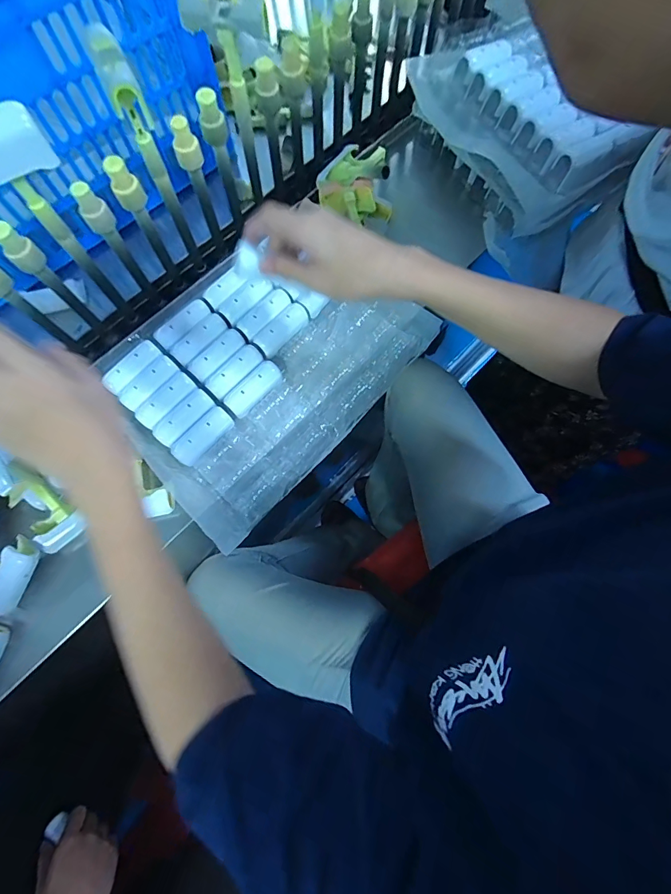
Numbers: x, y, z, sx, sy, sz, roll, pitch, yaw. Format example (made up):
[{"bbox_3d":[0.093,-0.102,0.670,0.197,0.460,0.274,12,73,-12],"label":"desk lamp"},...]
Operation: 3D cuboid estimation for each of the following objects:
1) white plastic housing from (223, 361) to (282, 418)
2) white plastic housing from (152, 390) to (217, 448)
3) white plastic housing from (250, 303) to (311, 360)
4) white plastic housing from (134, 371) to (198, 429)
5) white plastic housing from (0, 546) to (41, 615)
[{"bbox_3d":[-0.098,-0.071,0.481,0.032,0.012,0.078,43,79,11],"label":"white plastic housing"},{"bbox_3d":[-0.176,-0.034,0.465,0.034,0.012,0.076,41,78,10],"label":"white plastic housing"},{"bbox_3d":[-0.066,-0.149,0.501,0.077,0.016,0.031,-43,79,-11],"label":"white plastic housing"},{"bbox_3d":[-0.199,-0.055,0.470,0.035,0.008,0.076,36,78,9],"label":"white plastic housing"},{"bbox_3d":[-0.343,0.143,0.419,0.032,0.023,0.072,28,92,8],"label":"white plastic housing"}]

